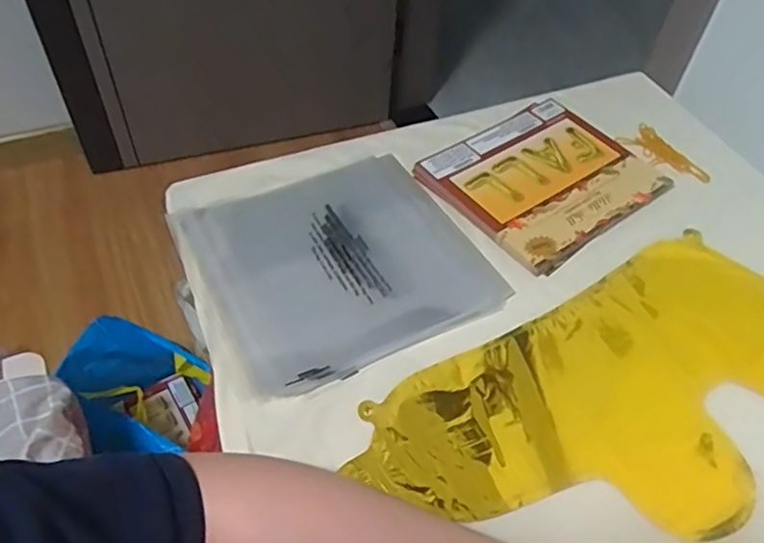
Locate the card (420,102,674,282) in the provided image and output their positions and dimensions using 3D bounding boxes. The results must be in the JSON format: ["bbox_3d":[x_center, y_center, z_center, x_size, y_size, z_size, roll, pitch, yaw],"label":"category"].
[{"bbox_3d":[0.157,-0.094,0.618,0.200,0.009,0.170,-31,58,-25],"label":"card"}]

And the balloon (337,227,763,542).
[{"bbox_3d":[0.185,0.094,0.466,0.383,0.012,0.196,-24,55,-21],"label":"balloon"}]

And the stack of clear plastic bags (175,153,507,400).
[{"bbox_3d":[-0.038,-0.010,0.537,0.222,0.010,0.204,-21,54,-19],"label":"stack of clear plastic bags"}]

